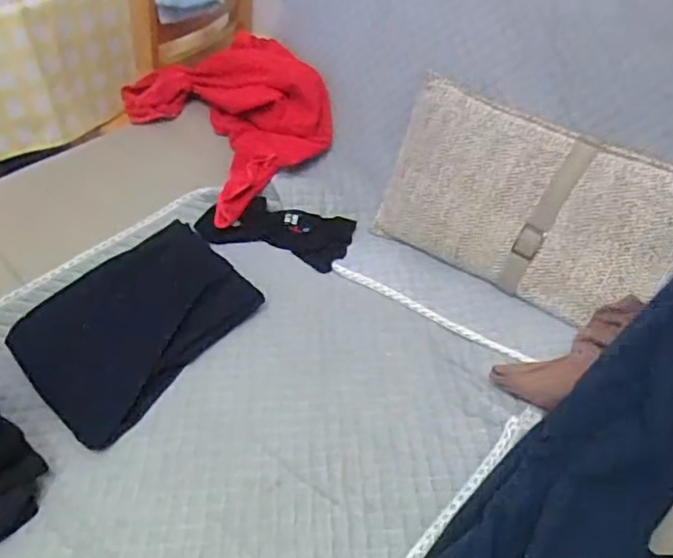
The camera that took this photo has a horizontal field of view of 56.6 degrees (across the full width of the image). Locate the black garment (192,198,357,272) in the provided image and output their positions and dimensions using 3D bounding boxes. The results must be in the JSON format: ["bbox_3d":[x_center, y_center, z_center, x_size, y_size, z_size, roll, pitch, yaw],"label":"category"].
[{"bbox_3d":[-0.116,-0.099,1.215,0.284,0.025,0.138,17,59,11],"label":"black garment"}]

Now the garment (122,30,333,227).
[{"bbox_3d":[-0.217,-0.354,1.334,0.326,0.209,0.383,-28,45,-24],"label":"garment"}]

